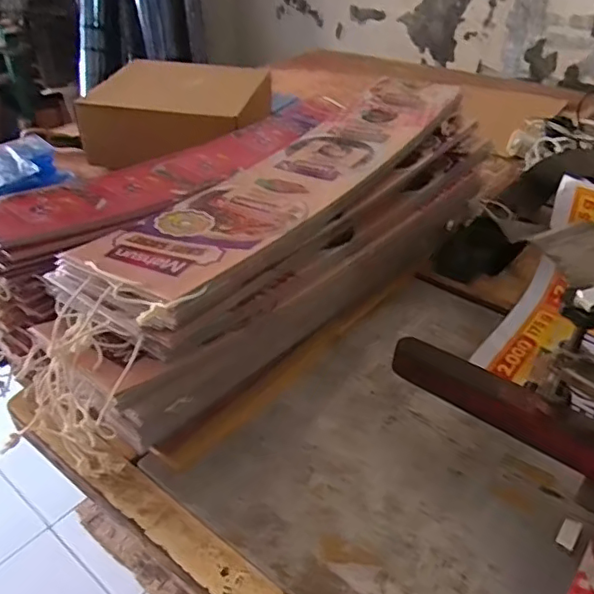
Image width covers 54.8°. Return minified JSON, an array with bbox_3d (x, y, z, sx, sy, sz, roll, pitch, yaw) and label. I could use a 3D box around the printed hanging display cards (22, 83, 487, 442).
[{"bbox_3d":[0.007,-0.069,0.640,0.163,0.160,0.597,28,45,31],"label":"printed hanging display cards"}]

